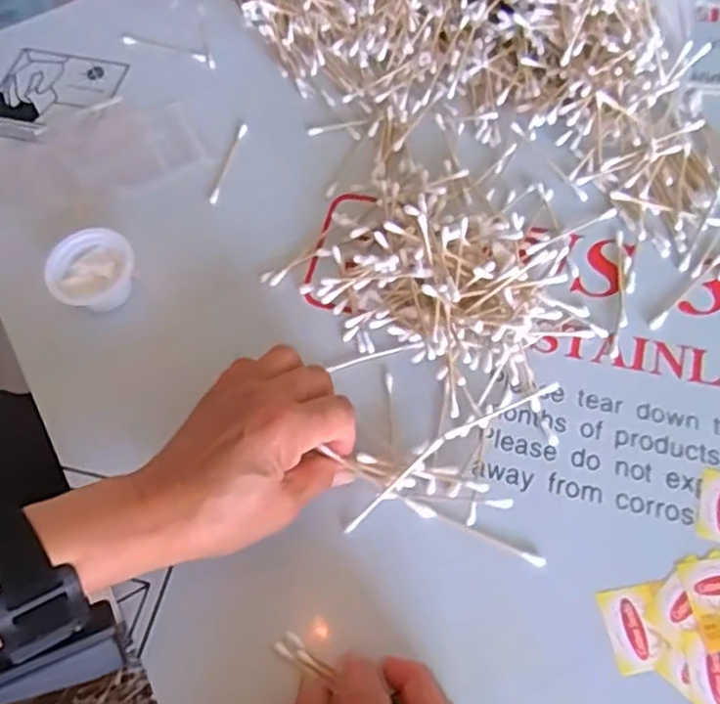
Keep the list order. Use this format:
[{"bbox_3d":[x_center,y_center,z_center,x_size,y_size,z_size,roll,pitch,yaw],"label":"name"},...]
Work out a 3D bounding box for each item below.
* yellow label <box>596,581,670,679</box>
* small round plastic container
[{"bbox_3d":[0.140,0.140,0.352,0.029,0.004,0.040,-11,63,-3],"label":"yellow label"},{"bbox_3d":[-0.170,-0.051,0.444,0.053,0.026,0.049,-1,63,2],"label":"small round plastic container"}]

